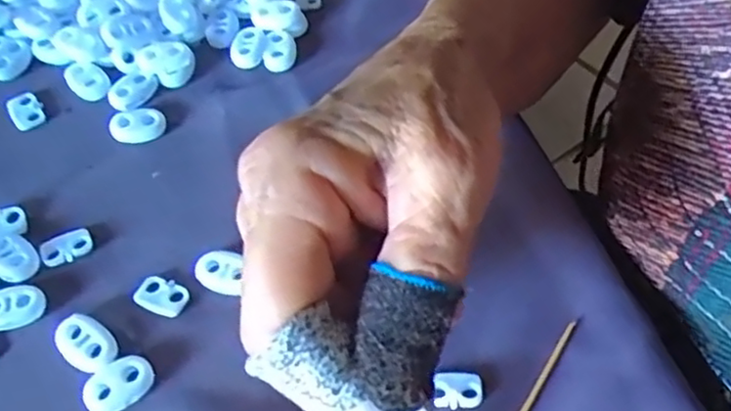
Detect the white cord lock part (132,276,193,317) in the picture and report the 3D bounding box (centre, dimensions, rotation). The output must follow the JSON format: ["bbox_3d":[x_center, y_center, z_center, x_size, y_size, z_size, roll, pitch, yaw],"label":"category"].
[{"bbox_3d":[-0.074,0.032,0.242,0.019,0.004,0.012,22,60,14],"label":"white cord lock part"}]

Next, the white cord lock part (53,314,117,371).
[{"bbox_3d":[-0.095,0.047,0.230,0.022,0.005,0.015,35,64,21],"label":"white cord lock part"}]

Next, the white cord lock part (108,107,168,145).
[{"bbox_3d":[-0.095,-0.034,0.281,0.022,0.006,0.015,-15,57,-12],"label":"white cord lock part"}]

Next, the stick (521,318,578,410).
[{"bbox_3d":[0.057,0.061,0.225,0.004,0.004,0.061,31,60,18],"label":"stick"}]

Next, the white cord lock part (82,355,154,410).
[{"bbox_3d":[-0.082,0.059,0.223,0.022,0.005,0.014,-28,61,-16],"label":"white cord lock part"}]

